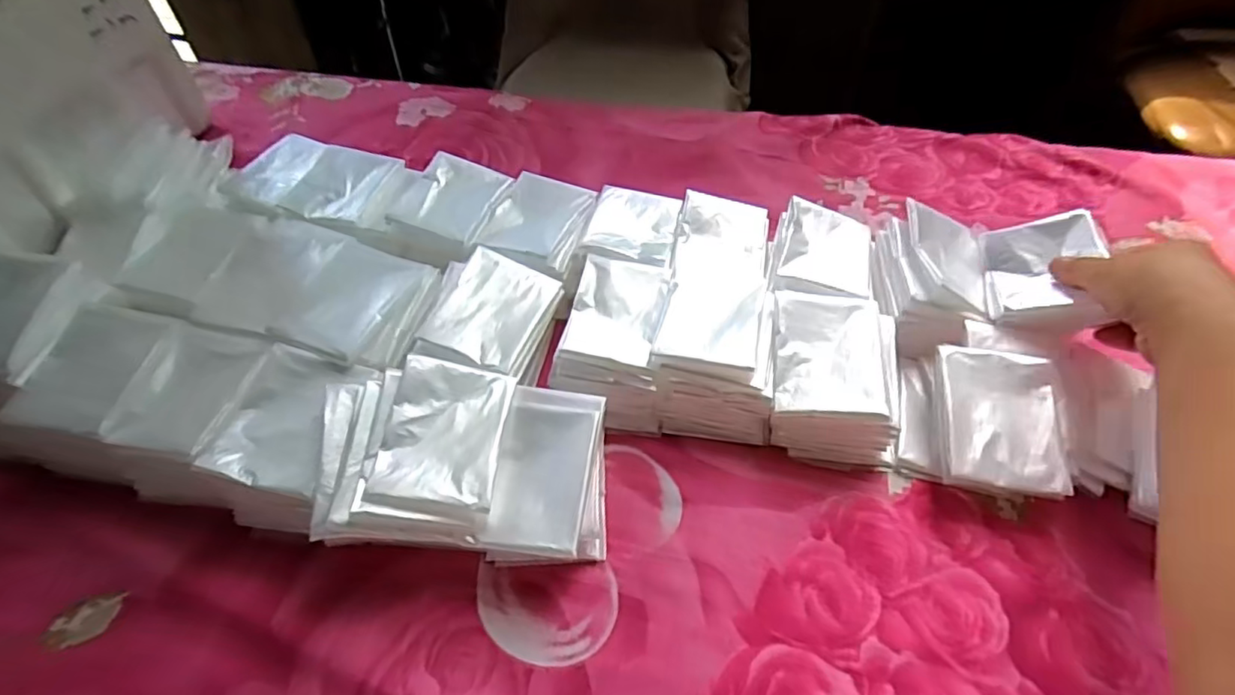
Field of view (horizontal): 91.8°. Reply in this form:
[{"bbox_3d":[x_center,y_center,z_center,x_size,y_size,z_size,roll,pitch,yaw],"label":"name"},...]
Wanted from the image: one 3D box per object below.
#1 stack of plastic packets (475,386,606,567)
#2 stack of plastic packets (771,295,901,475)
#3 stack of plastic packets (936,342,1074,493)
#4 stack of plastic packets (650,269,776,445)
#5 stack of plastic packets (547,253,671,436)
[{"bbox_3d":[-0.036,0.076,0.344,0.062,0.038,0.097,5,51,7],"label":"stack of plastic packets"},{"bbox_3d":[0.135,0.018,0.376,0.074,0.050,0.096,6,51,7],"label":"stack of plastic packets"},{"bbox_3d":[0.224,0.046,0.358,0.066,0.040,0.085,8,51,10],"label":"stack of plastic packets"},{"bbox_3d":[0.063,0.003,0.389,0.072,0.050,0.100,4,51,6],"label":"stack of plastic packets"},{"bbox_3d":[-0.004,-0.005,0.396,0.070,0.052,0.104,4,51,6],"label":"stack of plastic packets"}]

